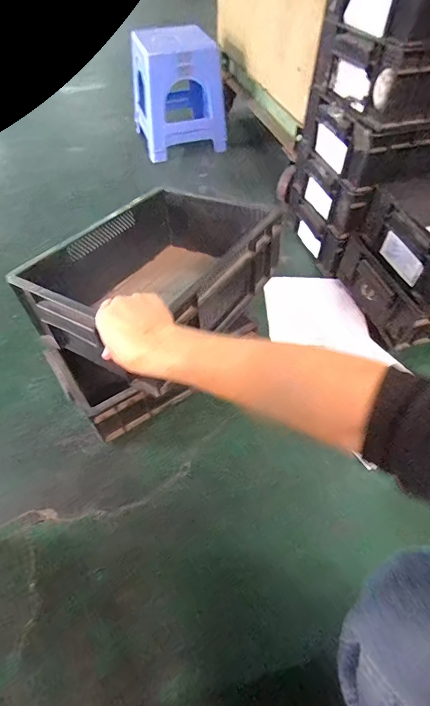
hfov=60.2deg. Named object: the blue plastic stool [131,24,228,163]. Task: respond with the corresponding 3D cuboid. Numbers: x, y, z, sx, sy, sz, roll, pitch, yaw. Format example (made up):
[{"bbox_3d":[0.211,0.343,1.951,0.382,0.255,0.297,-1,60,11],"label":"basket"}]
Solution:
[{"bbox_3d":[-0.119,-0.837,1.206,0.267,0.296,0.225,-11,55,-8],"label":"blue plastic stool"}]

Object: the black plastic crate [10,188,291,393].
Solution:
[{"bbox_3d":[-0.083,-0.122,0.570,0.251,0.149,0.348,28,59,18],"label":"black plastic crate"}]

